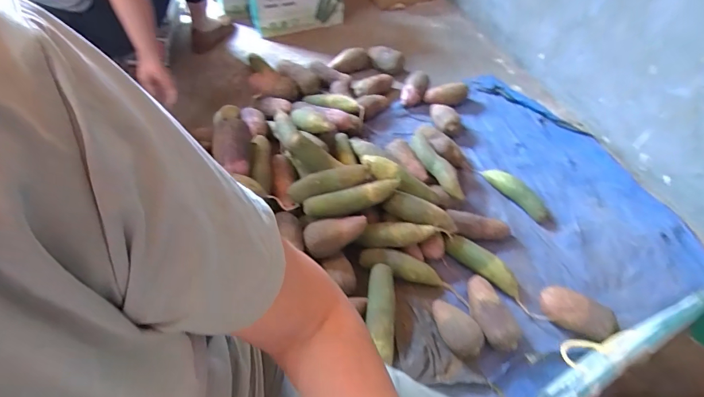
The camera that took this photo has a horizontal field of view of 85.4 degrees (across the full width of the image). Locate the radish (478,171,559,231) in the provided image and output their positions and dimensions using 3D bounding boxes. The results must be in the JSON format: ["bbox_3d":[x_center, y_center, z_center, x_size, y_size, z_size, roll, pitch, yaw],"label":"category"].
[{"bbox_3d":[0.468,-0.011,1.063,0.050,0.051,0.249,-32,61,-27],"label":"radish"}]

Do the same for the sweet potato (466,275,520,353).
[{"bbox_3d":[0.294,0.242,0.823,0.073,0.061,0.163,-6,53,-10],"label":"sweet potato"}]

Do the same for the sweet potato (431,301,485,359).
[{"bbox_3d":[0.214,0.266,0.796,0.069,0.062,0.129,-26,58,-23],"label":"sweet potato"}]

